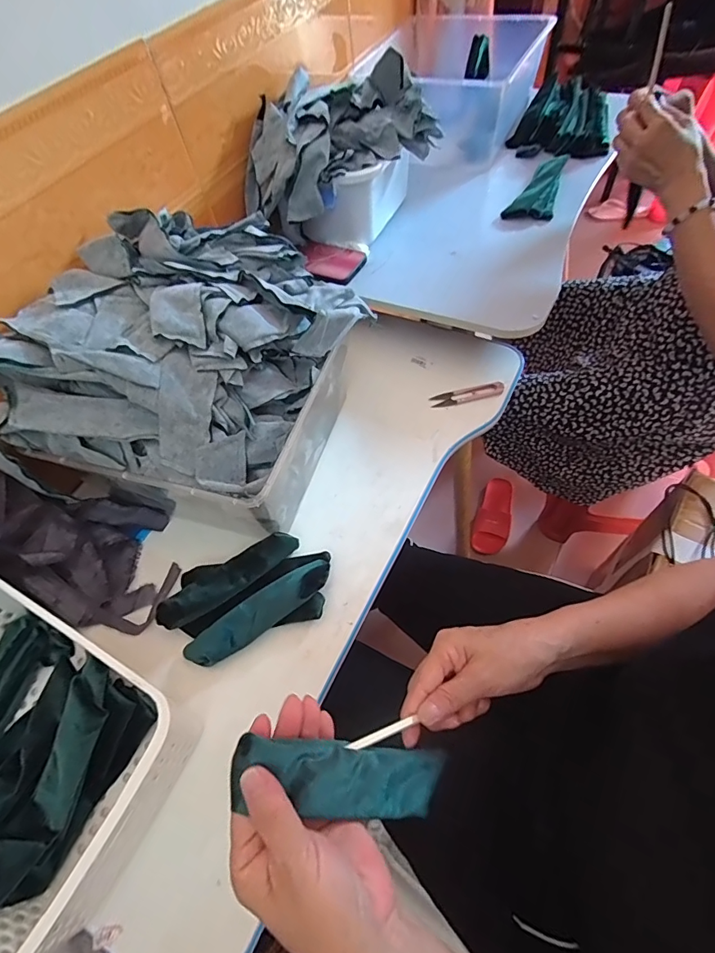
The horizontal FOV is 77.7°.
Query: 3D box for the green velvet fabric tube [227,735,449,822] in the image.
[{"bbox_3d":[-0.005,0.201,0.297,0.017,0.173,0.042,-23,47,44],"label":"green velvet fabric tube"}]

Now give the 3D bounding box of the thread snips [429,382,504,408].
[{"bbox_3d":[0.154,-0.114,0.617,0.099,0.010,0.023,-9,60,-1],"label":"thread snips"}]

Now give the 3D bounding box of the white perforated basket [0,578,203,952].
[{"bbox_3d":[-0.313,0.229,0.390,0.303,0.111,0.202,23,64,16],"label":"white perforated basket"}]

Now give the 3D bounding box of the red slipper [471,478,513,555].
[{"bbox_3d":[0.360,0.095,1.158,0.087,0.053,0.219,16,62,13],"label":"red slipper"}]

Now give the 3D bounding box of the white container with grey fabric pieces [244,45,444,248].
[{"bbox_3d":[-0.033,-0.474,0.677,0.289,0.172,0.183,-37,64,-16],"label":"white container with grey fabric pieces"}]

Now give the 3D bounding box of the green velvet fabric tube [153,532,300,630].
[{"bbox_3d":[-0.140,0.111,0.488,0.160,0.032,0.036,-26,61,-11],"label":"green velvet fabric tube"}]

